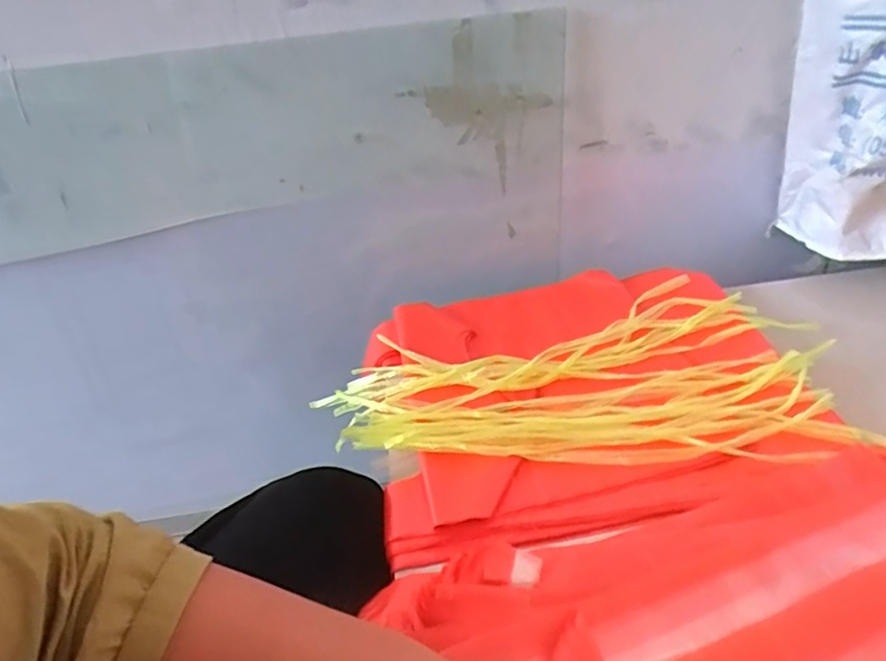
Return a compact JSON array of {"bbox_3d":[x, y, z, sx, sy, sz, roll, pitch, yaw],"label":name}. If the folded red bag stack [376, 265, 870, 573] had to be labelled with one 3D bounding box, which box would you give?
[{"bbox_3d":[0.138,0.055,0.665,0.495,0.046,0.377,-11,36,-7],"label":"folded red bag stack"}]

